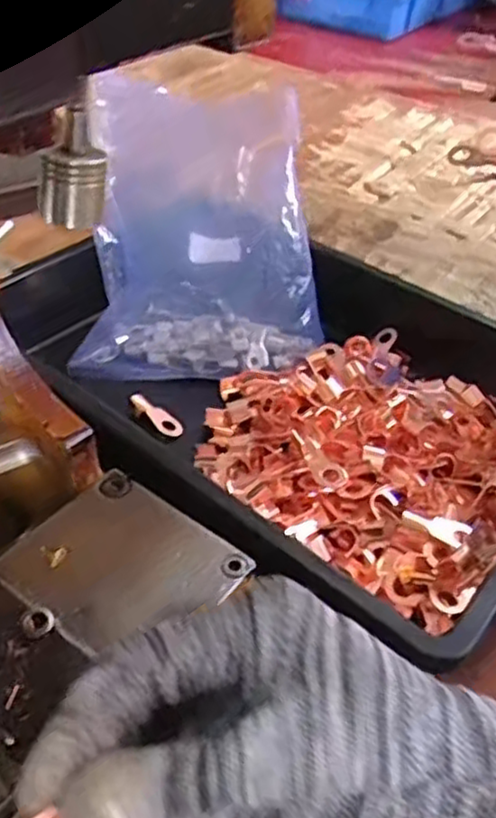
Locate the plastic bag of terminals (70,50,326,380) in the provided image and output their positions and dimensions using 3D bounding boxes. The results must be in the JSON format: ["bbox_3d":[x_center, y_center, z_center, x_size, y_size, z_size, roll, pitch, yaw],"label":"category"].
[{"bbox_3d":[-0.035,-0.137,0.526,0.168,0.081,0.230,-1,70,-2],"label":"plastic bag of terminals"}]

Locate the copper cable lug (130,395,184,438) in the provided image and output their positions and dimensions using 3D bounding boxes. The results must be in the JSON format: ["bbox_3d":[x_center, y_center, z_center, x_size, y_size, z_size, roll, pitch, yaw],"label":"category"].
[{"bbox_3d":[-0.060,0.004,0.476,0.018,0.010,0.041,-31,52,-34],"label":"copper cable lug"}]

